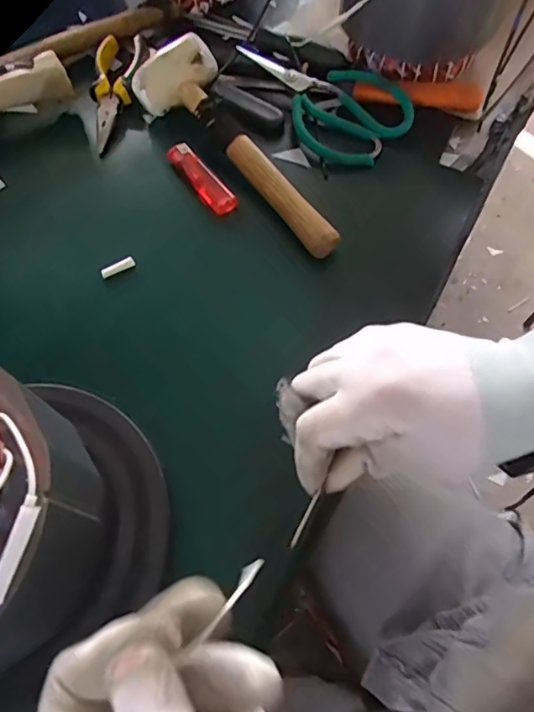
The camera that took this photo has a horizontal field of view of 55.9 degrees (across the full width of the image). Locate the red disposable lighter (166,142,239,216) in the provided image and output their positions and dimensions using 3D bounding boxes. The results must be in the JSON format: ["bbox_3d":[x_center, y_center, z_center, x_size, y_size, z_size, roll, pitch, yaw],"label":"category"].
[{"bbox_3d":[-0.055,-0.151,0.435,0.023,0.018,0.090,-34,67,-15],"label":"red disposable lighter"}]

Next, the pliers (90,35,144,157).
[{"bbox_3d":[-0.152,-0.259,0.490,0.045,0.020,0.157,1,63,2],"label":"pliers"}]

